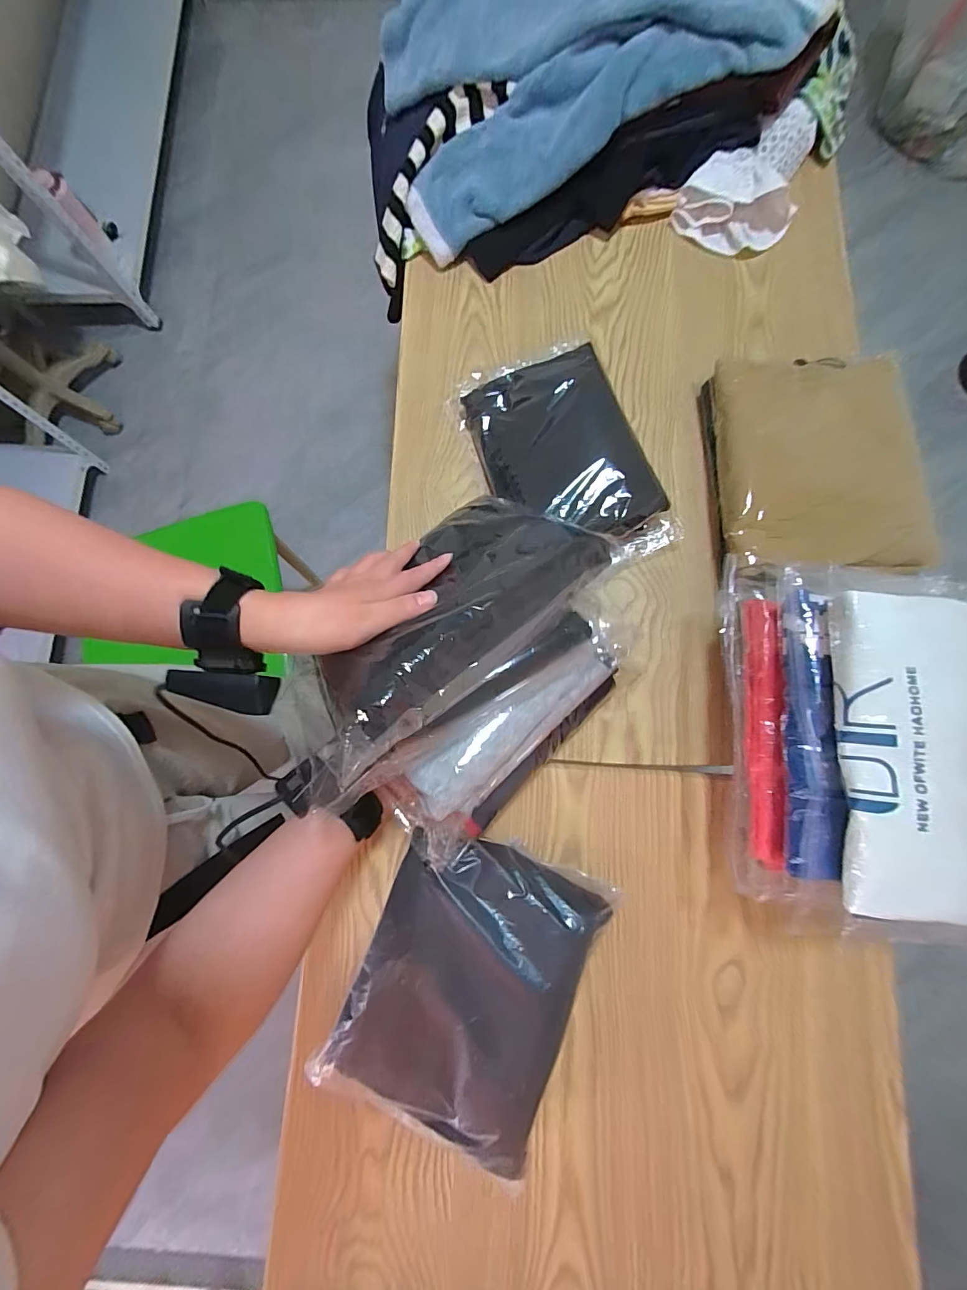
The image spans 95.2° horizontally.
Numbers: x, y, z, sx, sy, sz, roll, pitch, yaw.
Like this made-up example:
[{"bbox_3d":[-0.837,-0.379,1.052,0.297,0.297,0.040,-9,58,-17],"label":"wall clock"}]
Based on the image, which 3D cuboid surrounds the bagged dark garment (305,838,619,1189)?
[{"bbox_3d":[-0.015,0.307,0.410,0.187,0.077,0.235,23,82,6],"label":"bagged dark garment"}]

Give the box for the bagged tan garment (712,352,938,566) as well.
[{"bbox_3d":[0.368,-0.206,0.491,0.200,0.023,0.252,2,79,2],"label":"bagged tan garment"}]

